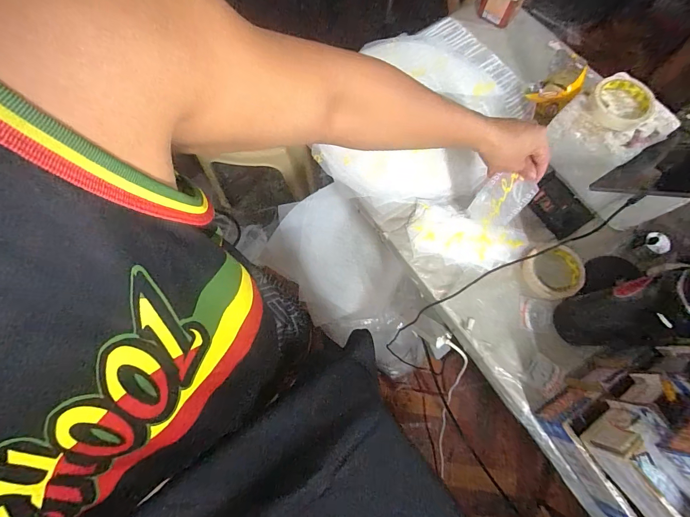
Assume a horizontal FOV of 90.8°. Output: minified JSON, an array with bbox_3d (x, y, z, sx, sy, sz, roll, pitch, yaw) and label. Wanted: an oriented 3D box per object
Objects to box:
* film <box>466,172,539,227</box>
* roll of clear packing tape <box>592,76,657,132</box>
[{"bbox_3d":[0.246,-0.091,0.542,0.067,0.098,0.008,36,49,13],"label":"film"},{"bbox_3d":[0.453,-0.256,0.556,0.100,0.020,0.092,0,73,0],"label":"roll of clear packing tape"}]

